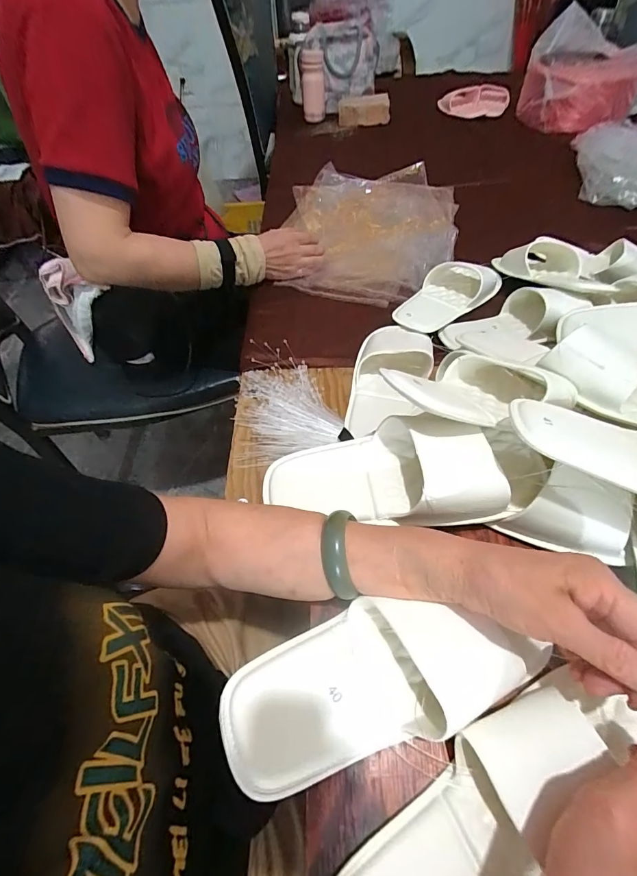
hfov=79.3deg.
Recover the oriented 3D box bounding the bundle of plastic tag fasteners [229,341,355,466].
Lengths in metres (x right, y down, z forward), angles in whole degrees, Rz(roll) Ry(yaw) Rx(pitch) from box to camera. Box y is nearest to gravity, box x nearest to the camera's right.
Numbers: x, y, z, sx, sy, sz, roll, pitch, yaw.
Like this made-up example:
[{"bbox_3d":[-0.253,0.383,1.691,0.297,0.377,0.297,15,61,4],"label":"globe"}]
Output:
[{"bbox_3d":[-0.052,-0.061,0.513,0.127,0.027,0.206,-13,53,-6],"label":"bundle of plastic tag fasteners"}]

